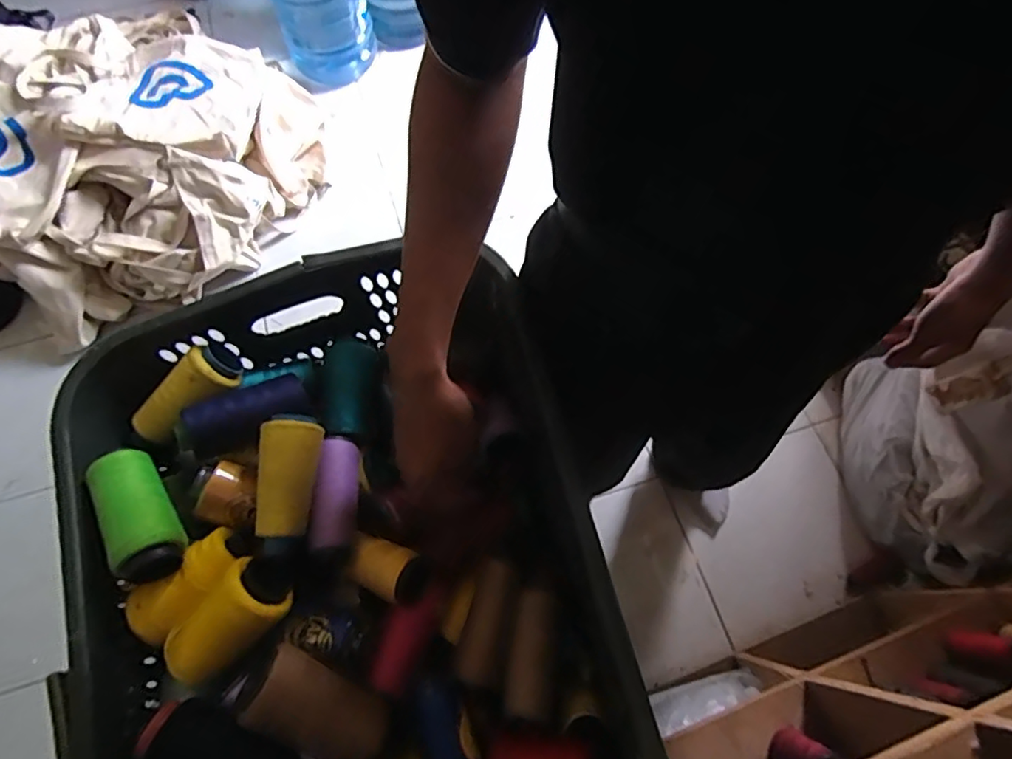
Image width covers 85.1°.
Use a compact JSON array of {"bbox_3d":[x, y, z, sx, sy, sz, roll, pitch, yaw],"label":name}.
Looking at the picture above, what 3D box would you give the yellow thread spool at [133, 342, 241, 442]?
[{"bbox_3d":[-0.306,0.017,0.526,0.106,0.048,0.057,-41,73,4],"label":"yellow thread spool"}]

